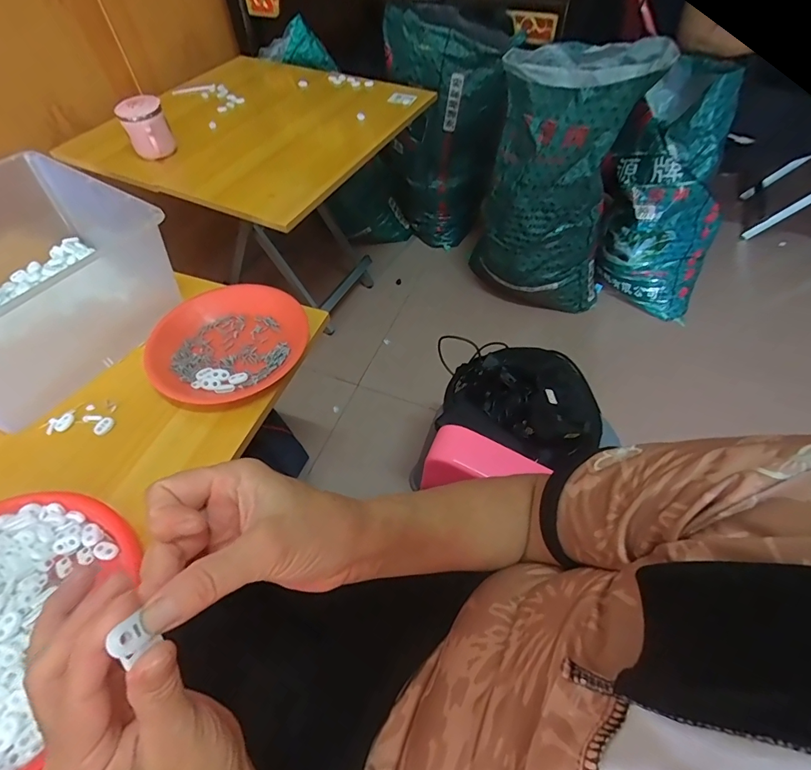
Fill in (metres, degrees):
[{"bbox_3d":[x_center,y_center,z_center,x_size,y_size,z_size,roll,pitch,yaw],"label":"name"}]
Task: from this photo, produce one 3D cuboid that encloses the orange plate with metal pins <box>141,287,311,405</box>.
[{"bbox_3d":[-0.224,-0.058,0.558,0.188,0.028,0.174,-1,55,1],"label":"orange plate with metal pins"}]

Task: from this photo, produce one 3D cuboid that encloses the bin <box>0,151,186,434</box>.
[{"bbox_3d":[-0.475,-0.122,0.526,0.255,0.139,0.286,27,60,19],"label":"bin"}]

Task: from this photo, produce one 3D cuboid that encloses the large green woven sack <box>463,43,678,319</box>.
[{"bbox_3d":[0.337,-0.430,1.018,0.183,0.552,0.309,-39,63,-23],"label":"large green woven sack"}]

